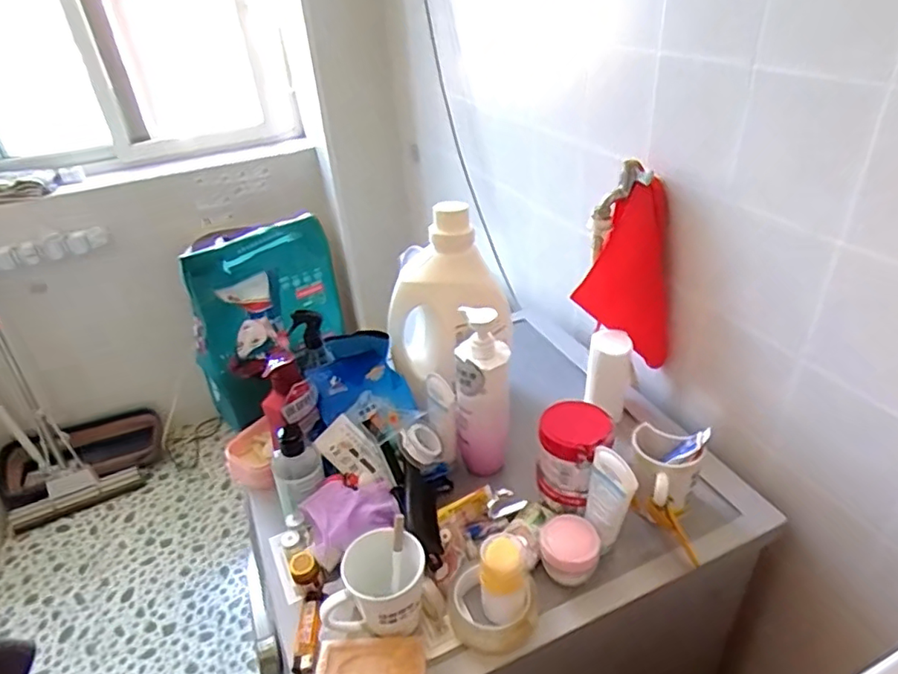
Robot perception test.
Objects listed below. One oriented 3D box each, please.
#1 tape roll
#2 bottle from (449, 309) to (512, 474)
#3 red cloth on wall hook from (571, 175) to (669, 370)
[{"bbox_3d":[0.046,0.289,0.614,0.092,0.032,0.084,-3,34,2],"label":"tape roll"},{"bbox_3d":[0.043,0.075,0.741,0.070,0.228,0.057,7,35,18],"label":"bottle"},{"bbox_3d":[0.261,-0.082,0.855,0.139,0.262,0.050,9,36,20],"label":"red cloth on wall hook"}]

